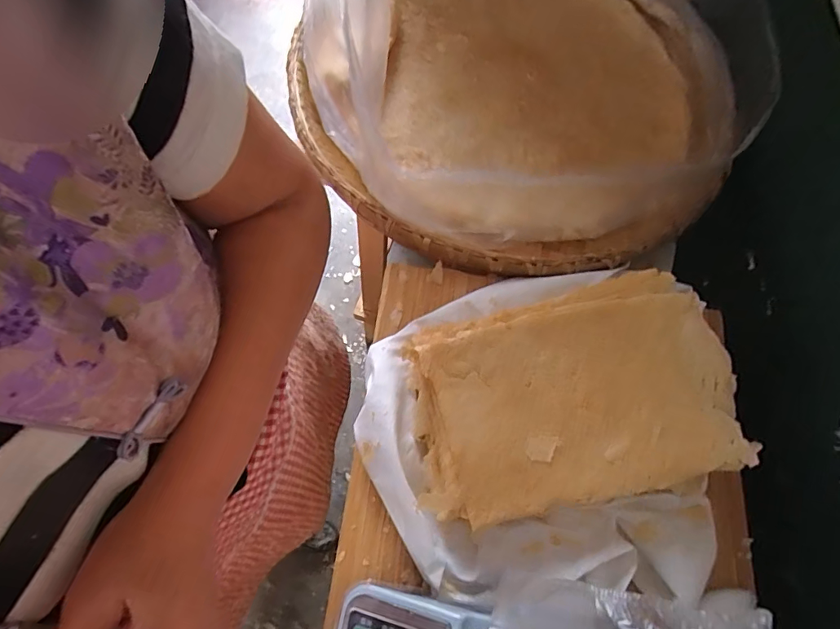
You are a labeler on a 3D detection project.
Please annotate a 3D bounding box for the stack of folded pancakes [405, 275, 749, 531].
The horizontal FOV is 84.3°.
[{"bbox_3d":[0.154,0.096,0.483,0.321,0.069,0.239,-11,69,-7],"label":"stack of folded pancakes"}]

